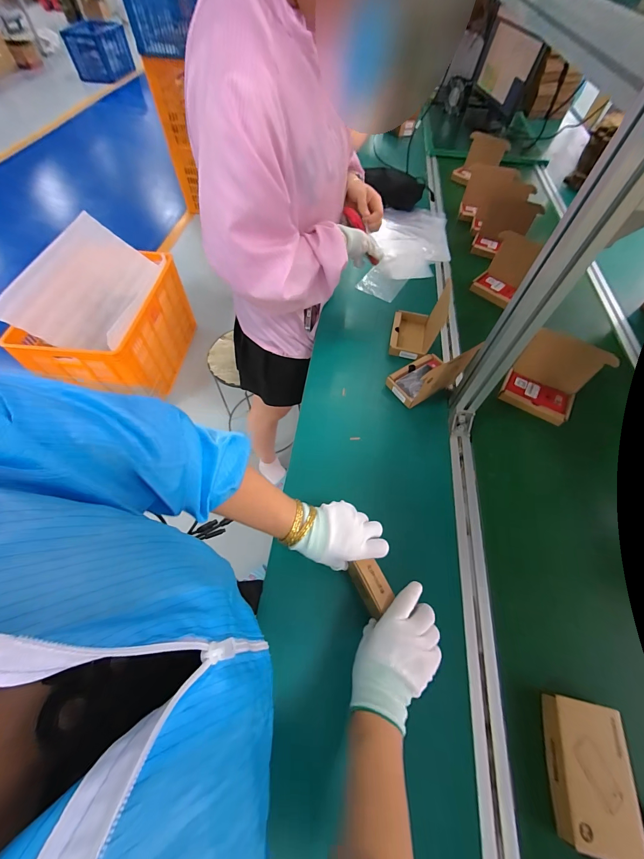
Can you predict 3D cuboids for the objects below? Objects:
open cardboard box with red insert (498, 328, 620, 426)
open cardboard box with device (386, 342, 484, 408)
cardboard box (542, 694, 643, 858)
[{"bbox_3d":[0.467,-0.105,0.645,0.141,0.122,0.100,31,63,15],"label":"open cardboard box with red insert"},{"bbox_3d":[0.219,-0.128,0.641,0.141,0.117,0.106,-35,66,-20],"label":"open cardboard box with device"},{"bbox_3d":[0.327,0.412,0.380,0.091,0.033,0.138,12,60,5],"label":"cardboard box"}]

